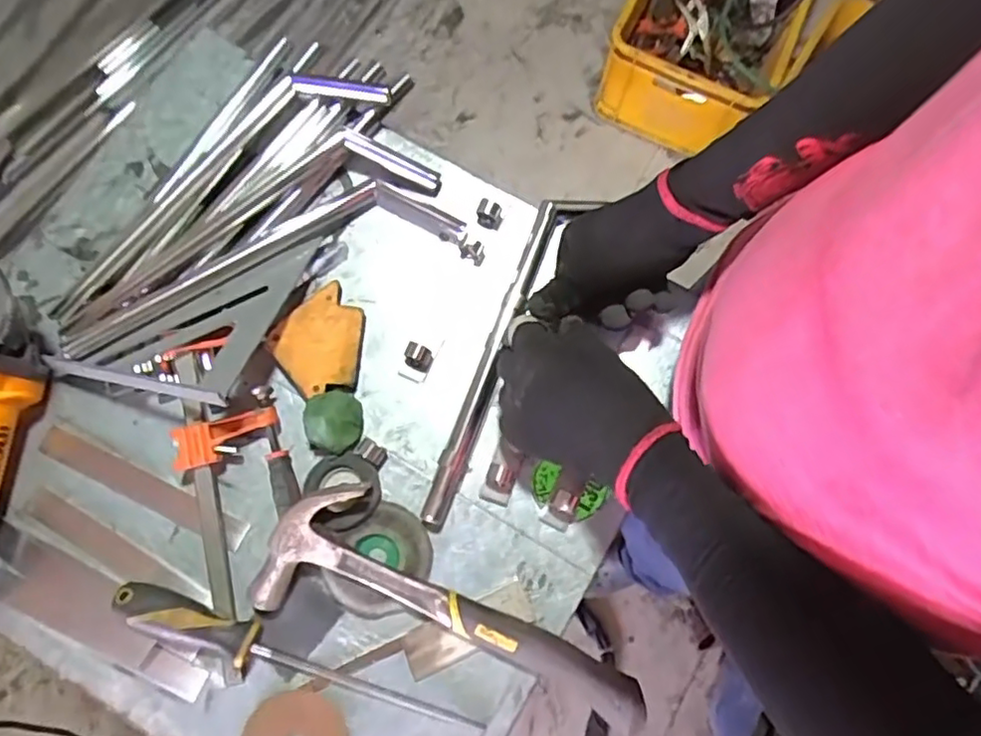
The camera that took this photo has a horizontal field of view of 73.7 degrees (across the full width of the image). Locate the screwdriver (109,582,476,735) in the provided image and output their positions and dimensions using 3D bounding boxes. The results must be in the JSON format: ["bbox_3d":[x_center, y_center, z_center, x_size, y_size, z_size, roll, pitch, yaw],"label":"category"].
[{"bbox_3d":[-0.152,0.238,0.509,0.300,0.036,0.044,21,78,3],"label":"screwdriver"}]

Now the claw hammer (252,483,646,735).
[{"bbox_3d":[-0.021,0.184,0.516,0.318,0.048,0.117,18,77,2],"label":"claw hammer"}]

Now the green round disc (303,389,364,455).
[{"bbox_3d":[-0.132,0.044,0.555,0.044,0.038,0.054,3,77,-1],"label":"green round disc"}]

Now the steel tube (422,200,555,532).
[{"bbox_3d":[0.002,-0.007,0.575,0.021,0.024,0.302,20,78,3],"label":"steel tube"}]

